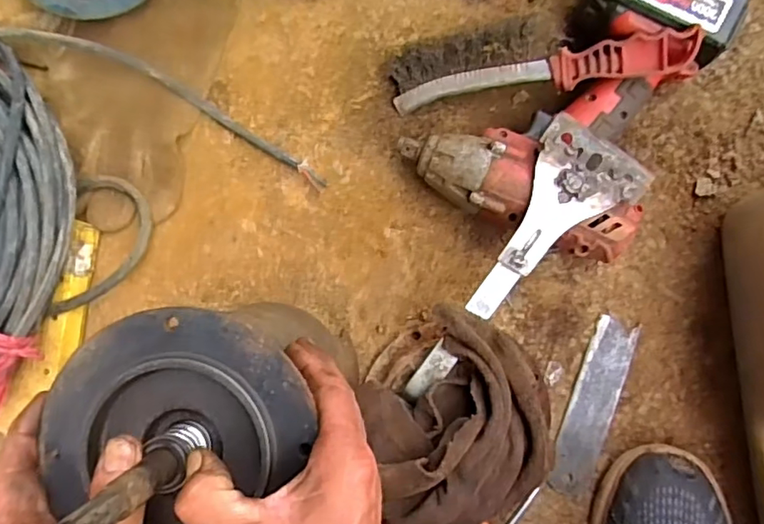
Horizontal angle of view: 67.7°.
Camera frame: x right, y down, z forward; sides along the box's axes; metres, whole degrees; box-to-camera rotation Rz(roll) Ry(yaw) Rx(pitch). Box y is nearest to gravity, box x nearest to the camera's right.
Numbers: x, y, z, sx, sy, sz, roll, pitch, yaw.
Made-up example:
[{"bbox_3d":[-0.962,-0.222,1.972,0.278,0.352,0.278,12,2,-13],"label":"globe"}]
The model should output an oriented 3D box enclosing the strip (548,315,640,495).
[{"bbox_3d":[0.177,0.121,0.477,0.036,0.004,0.148,18,89,3],"label":"strip"}]

